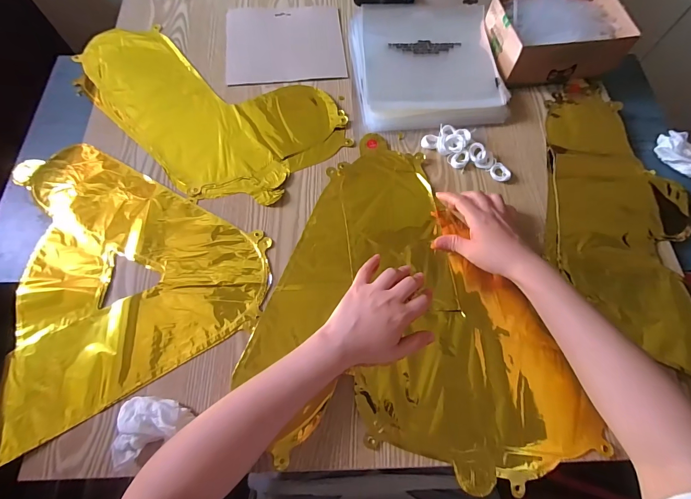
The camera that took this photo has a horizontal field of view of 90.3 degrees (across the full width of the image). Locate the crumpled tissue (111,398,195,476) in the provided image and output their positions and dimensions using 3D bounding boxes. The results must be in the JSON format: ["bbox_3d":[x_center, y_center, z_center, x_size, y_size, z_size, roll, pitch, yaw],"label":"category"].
[{"bbox_3d":[-0.207,0.179,0.349,0.080,0.025,0.059,-40,74,-15],"label":"crumpled tissue"}]

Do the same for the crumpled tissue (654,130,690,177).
[{"bbox_3d":[0.488,-0.147,0.507,0.055,0.019,0.079,5,68,1],"label":"crumpled tissue"}]

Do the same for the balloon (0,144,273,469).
[{"bbox_3d":[-0.290,-0.002,0.430,0.322,0.011,0.351,-26,71,-11],"label":"balloon"}]

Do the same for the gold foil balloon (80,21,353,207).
[{"bbox_3d":[-0.214,-0.231,0.524,0.412,0.009,0.240,41,73,14],"label":"gold foil balloon"}]

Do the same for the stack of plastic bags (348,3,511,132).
[{"bbox_3d":[0.122,-0.296,0.542,0.213,0.030,0.239,-6,69,-3],"label":"stack of plastic bags"}]

